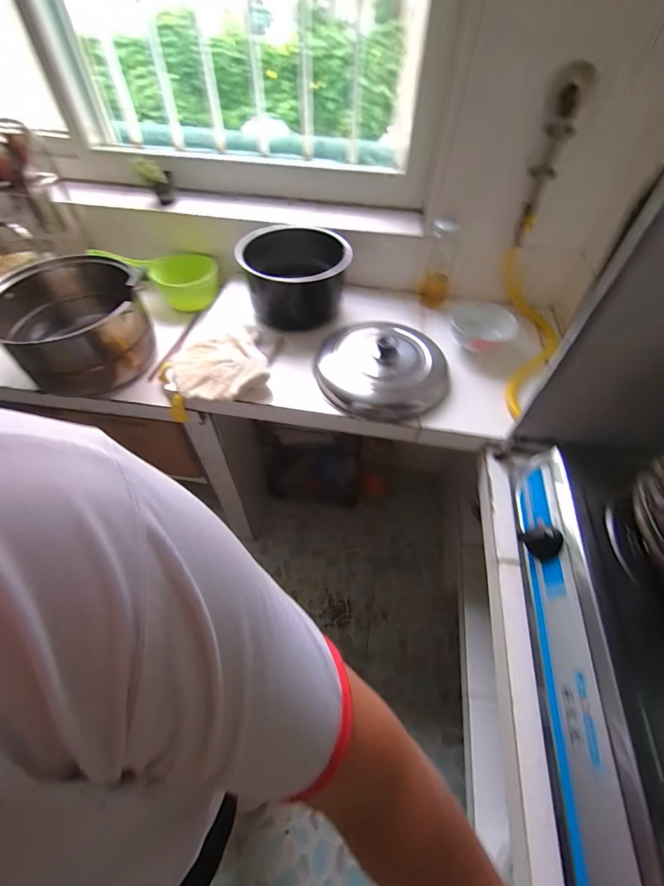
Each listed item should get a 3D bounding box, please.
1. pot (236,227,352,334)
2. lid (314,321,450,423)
[{"bbox_3d":[-0.085,-0.371,0.867,0.227,0.156,0.225,1,53,-2],"label":"pot"},{"bbox_3d":[0.098,-0.151,0.756,0.254,0.096,0.224,4,53,0],"label":"lid"}]

